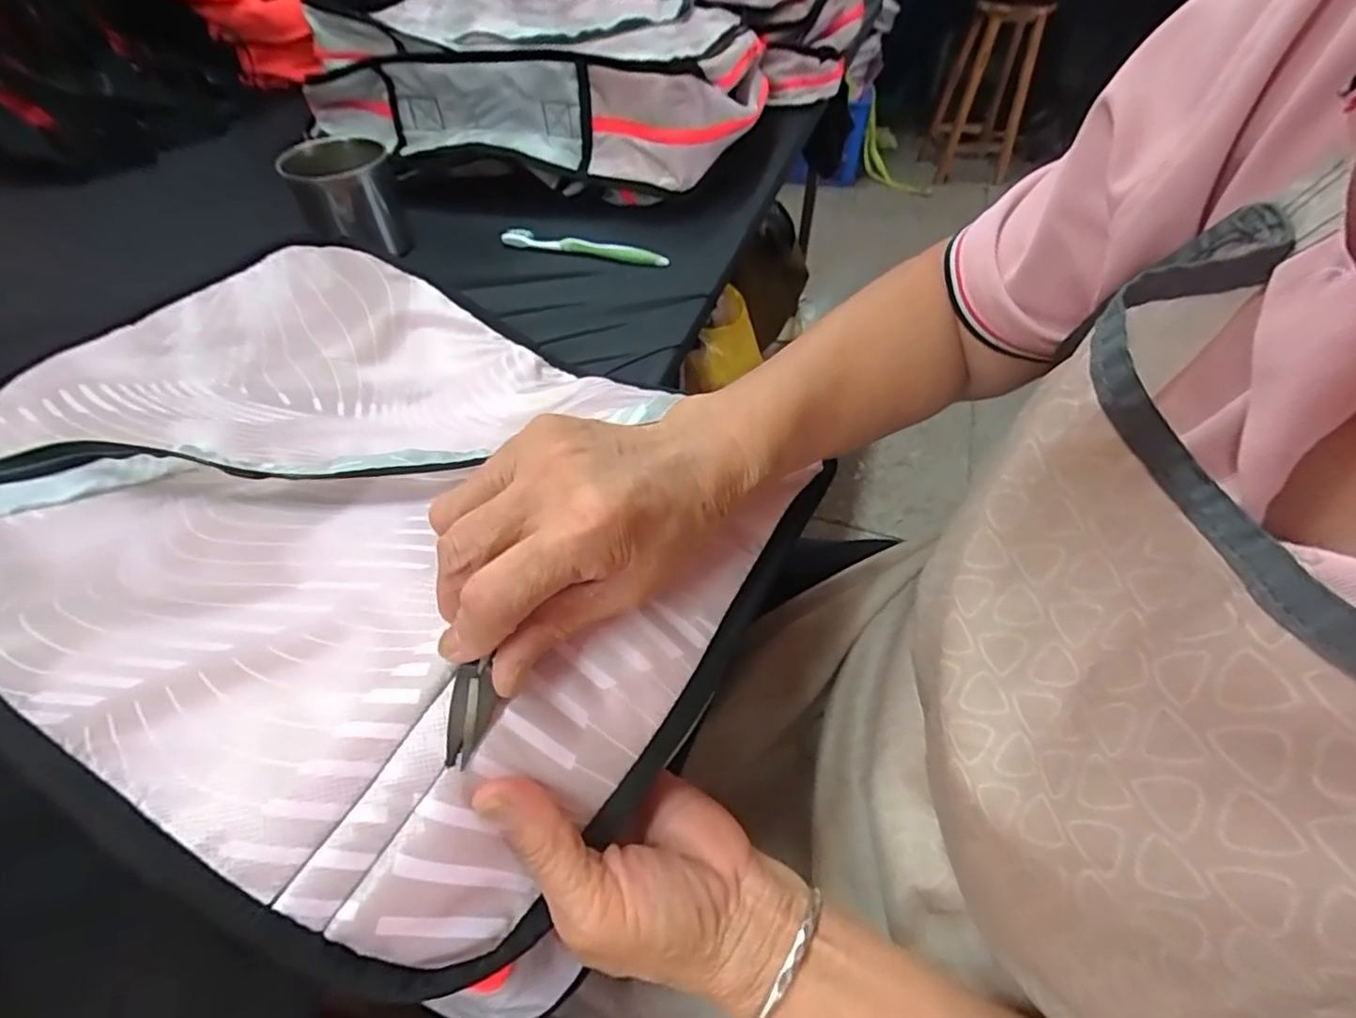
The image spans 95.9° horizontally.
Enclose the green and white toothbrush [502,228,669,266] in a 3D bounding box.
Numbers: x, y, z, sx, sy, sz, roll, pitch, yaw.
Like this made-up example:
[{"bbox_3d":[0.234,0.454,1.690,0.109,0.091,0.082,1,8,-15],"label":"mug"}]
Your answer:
[{"bbox_3d":[-0.101,-0.284,0.661,0.184,0.014,0.020,12,51,10],"label":"green and white toothbrush"}]

